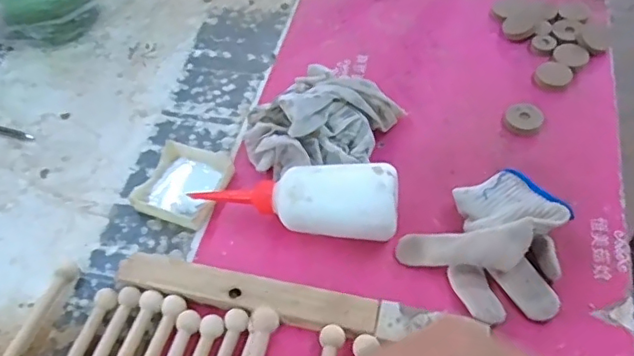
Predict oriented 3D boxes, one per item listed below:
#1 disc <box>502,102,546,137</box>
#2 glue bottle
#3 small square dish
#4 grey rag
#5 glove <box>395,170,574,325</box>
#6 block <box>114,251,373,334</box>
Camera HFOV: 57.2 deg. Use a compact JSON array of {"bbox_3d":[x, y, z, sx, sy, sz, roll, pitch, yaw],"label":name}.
[{"bbox_3d":[0.200,-0.058,0.563,0.036,0.011,0.037,-2,52,3],"label":"disc"},{"bbox_3d":[-0.021,0.022,0.495,0.178,0.061,0.052,2,52,7],"label":"glue bottle"},{"bbox_3d":[-0.123,0.005,0.543,0.072,0.015,0.081,16,55,16],"label":"small square dish"},{"bbox_3d":[0.003,-0.054,0.546,0.112,0.062,0.122,24,58,22],"label":"grey rag"},{"bbox_3d":[0.144,0.050,0.461,0.115,0.047,0.118,-37,58,-22],"label":"glove"},{"bbox_3d":[-0.057,0.093,0.461,0.209,0.019,0.031,9,53,12],"label":"block"}]

